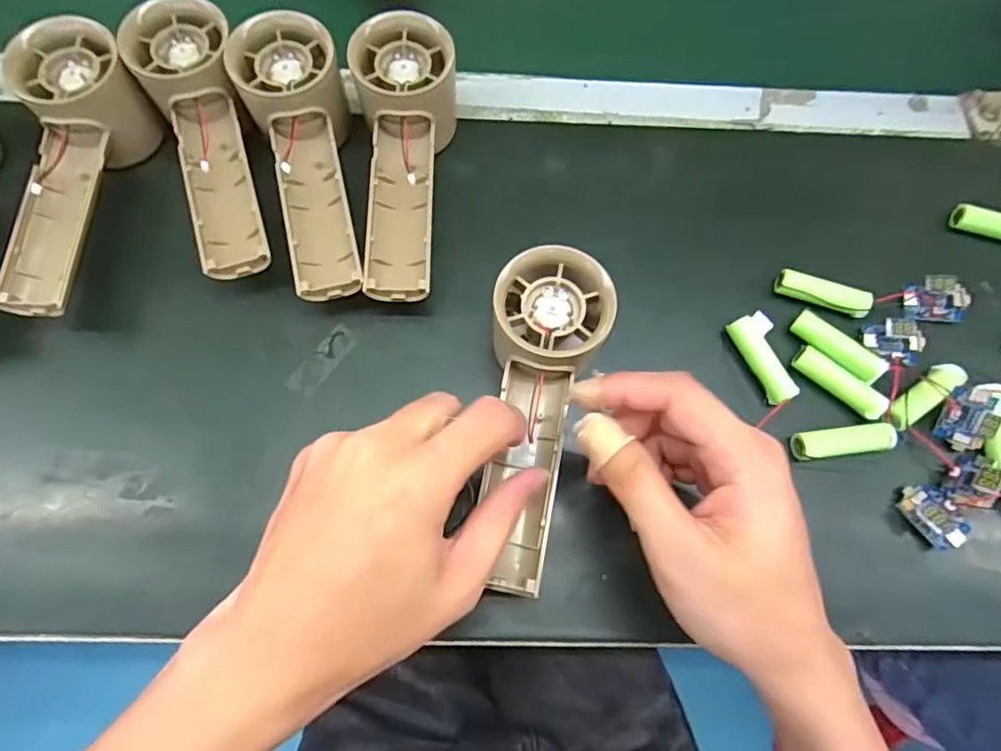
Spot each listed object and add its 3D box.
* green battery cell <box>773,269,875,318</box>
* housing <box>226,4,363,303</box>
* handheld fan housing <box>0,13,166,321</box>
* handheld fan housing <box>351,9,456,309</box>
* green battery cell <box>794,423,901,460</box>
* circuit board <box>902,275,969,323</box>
[{"bbox_3d":[0.183,-0.046,0.326,0.050,0.012,0.015,23,73,6],"label":"green battery cell"},{"bbox_3d":[-0.107,-0.117,0.318,0.053,0.044,0.159,-11,83,-5],"label":"housing"},{"bbox_3d":[-0.232,-0.106,0.308,0.053,0.049,0.155,7,80,2],"label":"handheld fan housing"},{"bbox_3d":[-0.056,-0.119,0.309,0.054,0.064,0.155,2,67,0],"label":"handheld fan housing"},{"bbox_3d":[0.178,0.034,0.296,0.049,0.012,0.014,-6,72,-4],"label":"green battery cell"},{"bbox_3d":[0.248,-0.044,0.326,0.032,0.005,0.026,6,92,10],"label":"circuit board"}]

